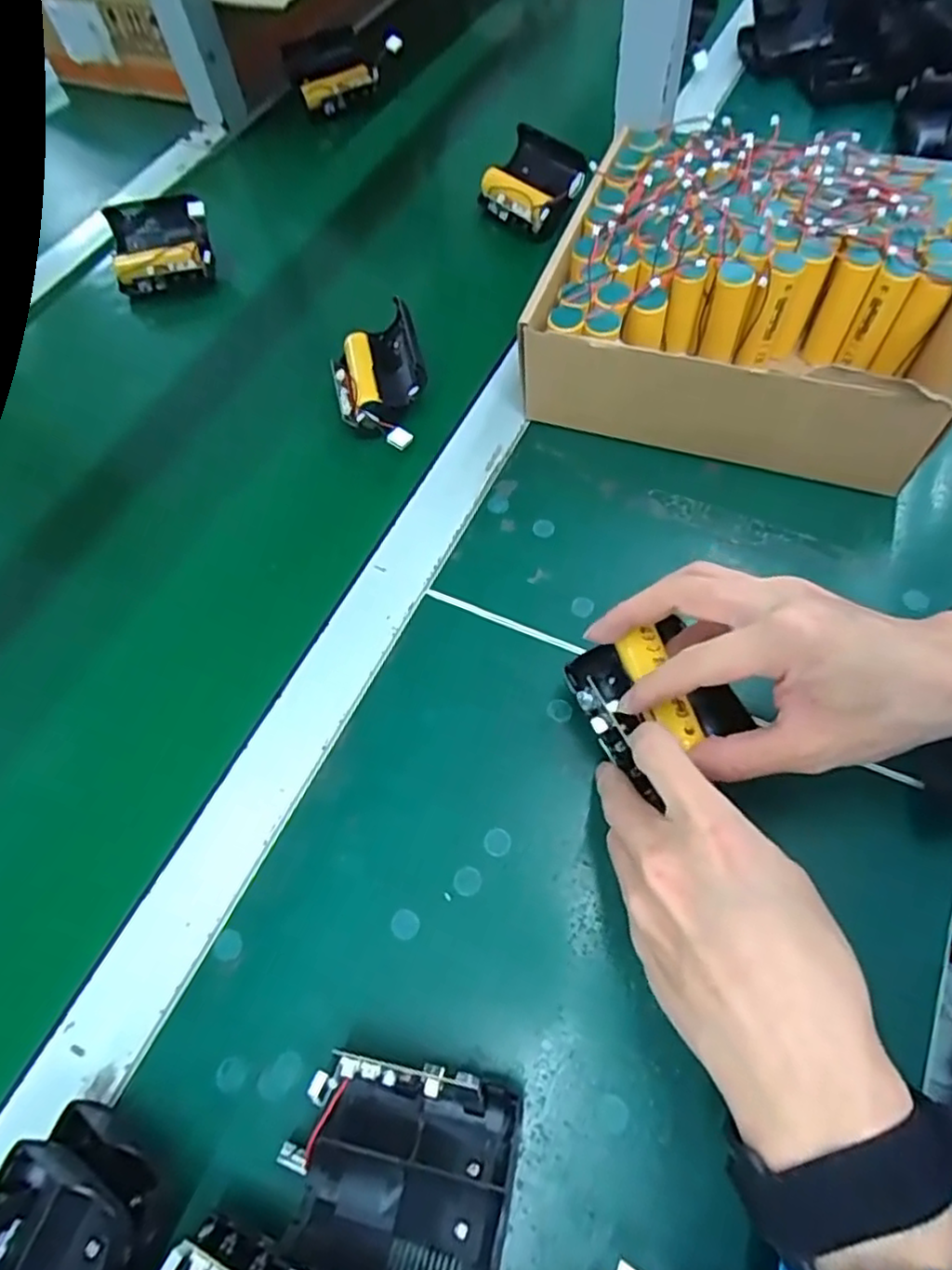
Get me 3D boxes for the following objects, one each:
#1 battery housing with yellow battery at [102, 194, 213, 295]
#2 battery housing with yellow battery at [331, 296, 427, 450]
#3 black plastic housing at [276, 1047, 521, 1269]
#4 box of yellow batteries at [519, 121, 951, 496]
[{"bbox_3d":[-0.263,-0.327,0.551,0.081,0.040,0.063,-13,63,-3],"label":"battery housing with yellow battery"},{"bbox_3d":[-0.065,-0.173,0.449,0.061,0.036,0.107,-14,63,-4],"label":"battery housing with yellow battery"},{"bbox_3d":[-0.029,0.199,0.250,0.087,0.044,0.064,7,64,7],"label":"black plastic housing"},{"bbox_3d":[0.181,-0.224,0.433,0.245,0.083,0.225,17,65,12],"label":"box of yellow batteries"}]

